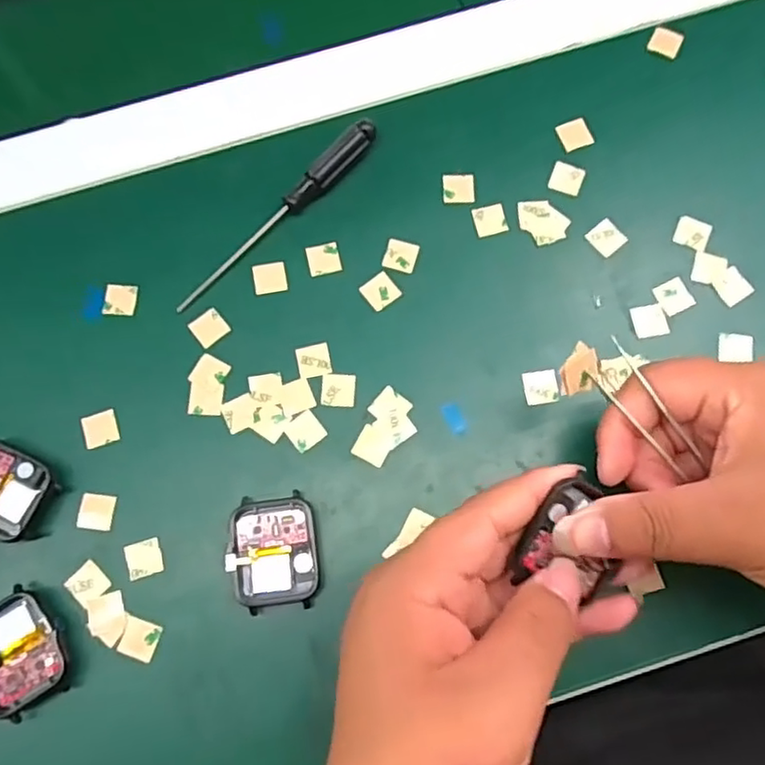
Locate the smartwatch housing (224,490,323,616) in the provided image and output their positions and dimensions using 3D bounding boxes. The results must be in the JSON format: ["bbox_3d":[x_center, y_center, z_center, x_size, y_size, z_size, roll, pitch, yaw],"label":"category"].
[{"bbox_3d":[-0.047,0.074,0.277,0.037,0.011,0.046,-9,75,-1],"label":"smartwatch housing"}]

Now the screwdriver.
[{"bbox_3d":[-0.051,-0.084,0.315,0.129,0.016,0.011,-44,78,-9],"label":"screwdriver"}]

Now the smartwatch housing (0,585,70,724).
[{"bbox_3d":[-0.155,0.114,0.269,0.038,0.008,0.046,-32,76,-7],"label":"smartwatch housing"}]

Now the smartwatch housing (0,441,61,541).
[{"bbox_3d":[-0.172,0.048,0.286,0.042,0.009,0.036,27,77,9],"label":"smartwatch housing"}]

